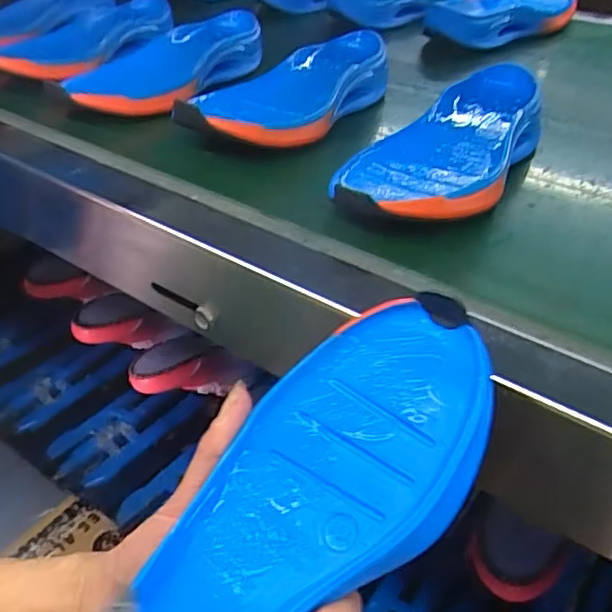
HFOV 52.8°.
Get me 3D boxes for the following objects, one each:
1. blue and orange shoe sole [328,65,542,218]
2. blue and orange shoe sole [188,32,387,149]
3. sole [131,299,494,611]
[{"bbox_3d":[0.106,-0.114,0.442,0.096,0.037,0.236,23,44,23],"label":"blue and orange shoe sole"},{"bbox_3d":[-0.007,-0.181,0.520,0.093,0.036,0.225,24,45,24],"label":"blue and orange shoe sole"},{"bbox_3d":[-0.017,0.101,0.243,0.089,0.025,0.239,32,73,31],"label":"sole"}]

